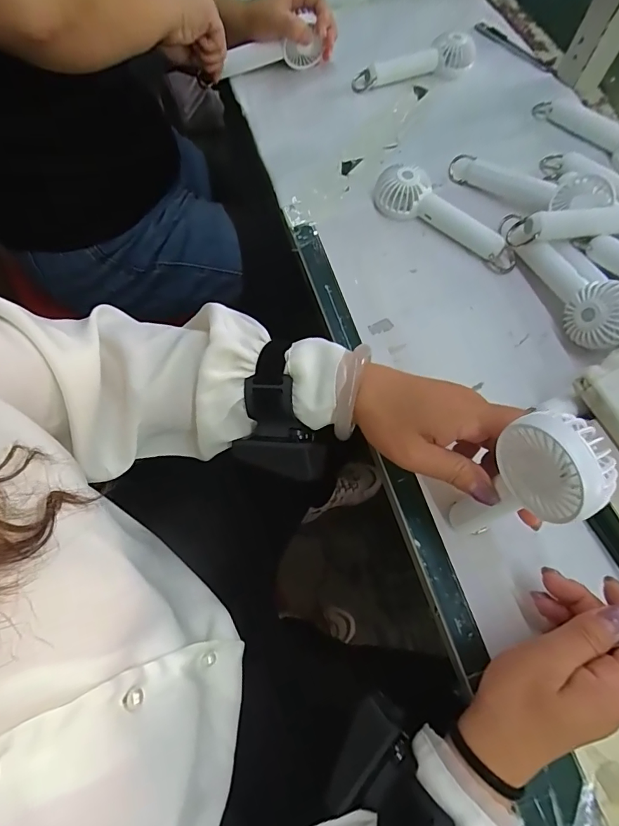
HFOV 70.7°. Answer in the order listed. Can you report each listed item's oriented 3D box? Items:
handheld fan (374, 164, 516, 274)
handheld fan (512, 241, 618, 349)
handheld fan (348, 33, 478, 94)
[{"bbox_3d":[0.143,-0.205,0.449,0.162,0.032,0.054,33,69,12],"label":"handheld fan"},{"bbox_3d":[0.240,-0.111,0.400,0.039,0.056,0.123,-22,69,-11],"label":"handheld fan"},{"bbox_3d":[0.136,-0.445,0.557,0.163,0.032,0.037,-18,68,-9],"label":"handheld fan"}]

